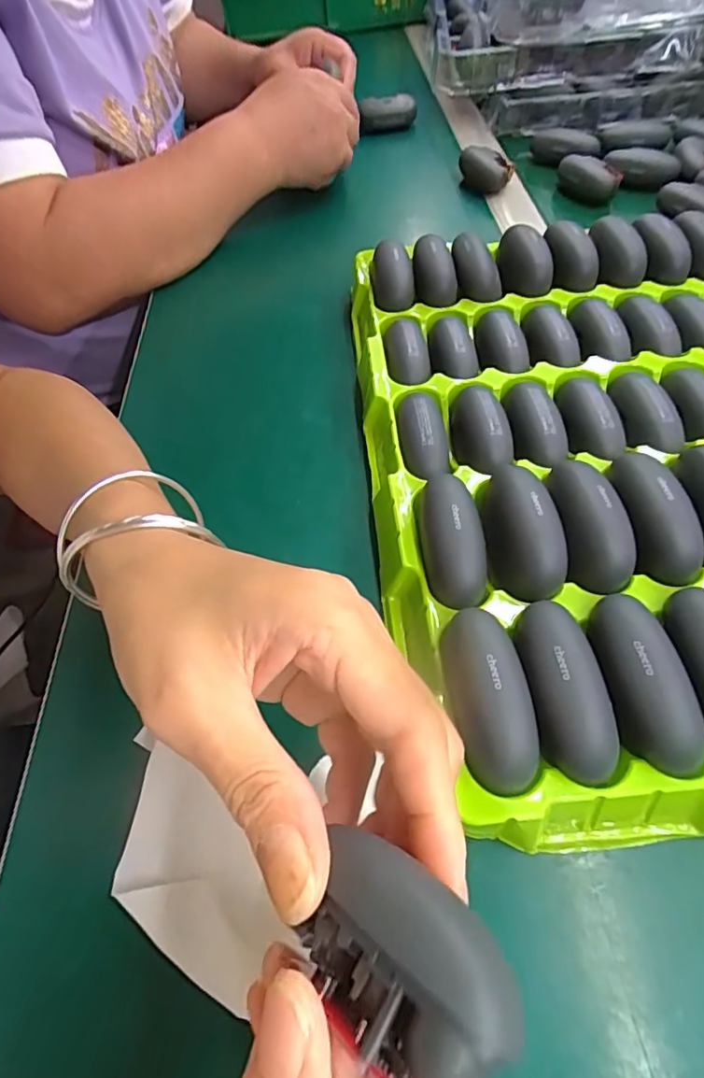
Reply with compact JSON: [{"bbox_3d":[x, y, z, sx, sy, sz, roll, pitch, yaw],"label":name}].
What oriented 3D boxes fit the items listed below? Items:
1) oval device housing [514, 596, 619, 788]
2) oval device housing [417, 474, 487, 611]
[{"bbox_3d":[0.077,0.054,0.203,0.023,0.024,0.064,-7,65,-3],"label":"oval device housing"},{"bbox_3d":[0.044,-0.003,0.248,0.023,0.019,0.067,-6,53,0],"label":"oval device housing"}]

